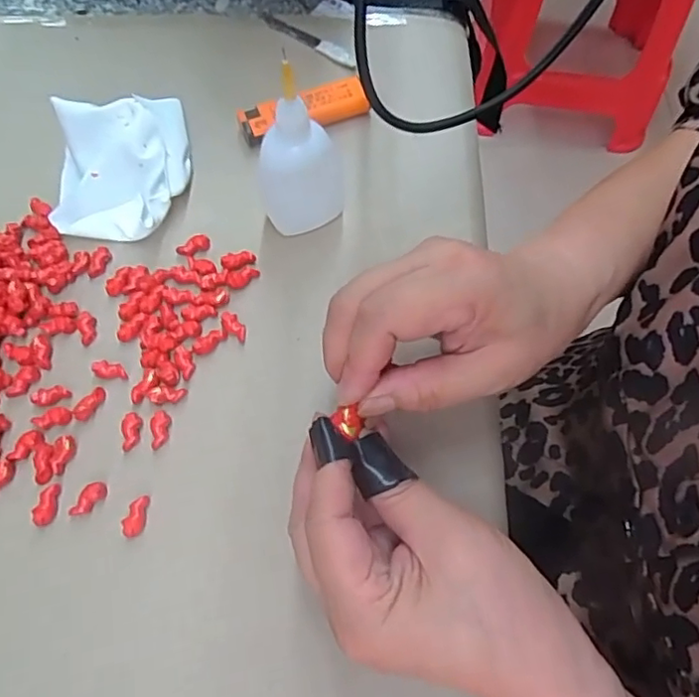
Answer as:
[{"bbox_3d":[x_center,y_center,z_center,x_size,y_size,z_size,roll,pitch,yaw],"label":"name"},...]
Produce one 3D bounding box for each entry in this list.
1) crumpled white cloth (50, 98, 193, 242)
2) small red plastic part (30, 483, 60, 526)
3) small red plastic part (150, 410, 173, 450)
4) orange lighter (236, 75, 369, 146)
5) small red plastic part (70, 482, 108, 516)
[{"bbox_3d":[-0.131,-0.107,0.334,0.073,0.034,0.083,-7,67,0],"label":"crumpled white cloth"},{"bbox_3d":[-0.140,0.072,0.268,0.009,0.005,0.019,2,68,4],"label":"small red plastic part"},{"bbox_3d":[-0.092,0.039,0.281,0.009,0.004,0.018,0,68,3],"label":"small red plastic part"},{"bbox_3d":[-0.028,-0.147,0.363,0.080,0.019,0.022,-23,68,-7],"label":"orange lighter"},{"bbox_3d":[-0.120,0.070,0.268,0.009,0.005,0.018,30,72,14],"label":"small red plastic part"}]

